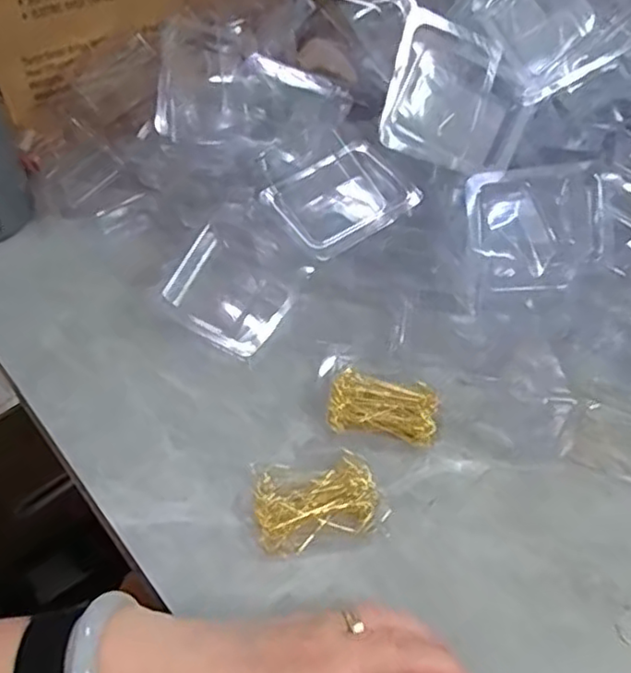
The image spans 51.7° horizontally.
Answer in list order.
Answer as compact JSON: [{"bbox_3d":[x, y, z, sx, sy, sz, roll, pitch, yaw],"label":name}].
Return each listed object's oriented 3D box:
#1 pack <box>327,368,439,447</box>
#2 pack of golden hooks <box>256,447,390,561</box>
[{"bbox_3d":[0.044,0.045,0.427,0.068,0.020,0.044,10,53,2],"label":"pack"},{"bbox_3d":[0.000,0.096,0.386,0.073,0.017,0.053,-10,55,-13],"label":"pack of golden hooks"}]

